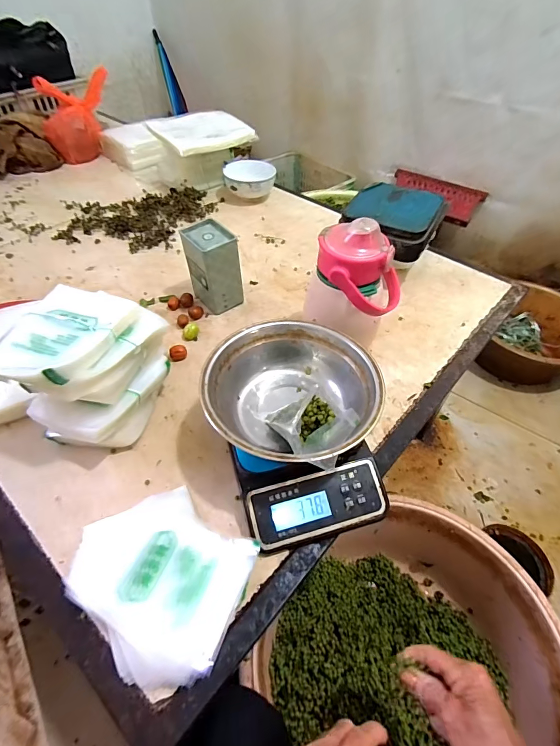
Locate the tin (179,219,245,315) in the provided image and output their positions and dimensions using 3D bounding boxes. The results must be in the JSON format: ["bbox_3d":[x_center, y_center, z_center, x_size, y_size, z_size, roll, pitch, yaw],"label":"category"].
[{"bbox_3d":[-0.108,-0.167,0.627,0.066,0.120,0.079,-27,55,-24],"label":"tin"}]

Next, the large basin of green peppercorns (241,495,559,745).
[{"bbox_3d":[0.165,0.372,0.492,0.336,0.149,0.311,-29,56,-25],"label":"large basin of green peppercorns"}]

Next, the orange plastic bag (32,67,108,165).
[{"bbox_3d":[-0.529,-0.674,1.028,0.183,0.177,0.139,-19,52,-18],"label":"orange plastic bag"}]

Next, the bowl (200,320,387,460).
[{"bbox_3d":[0.012,0.025,0.438,0.183,0.062,0.174,1,49,-1],"label":"bowl"}]

